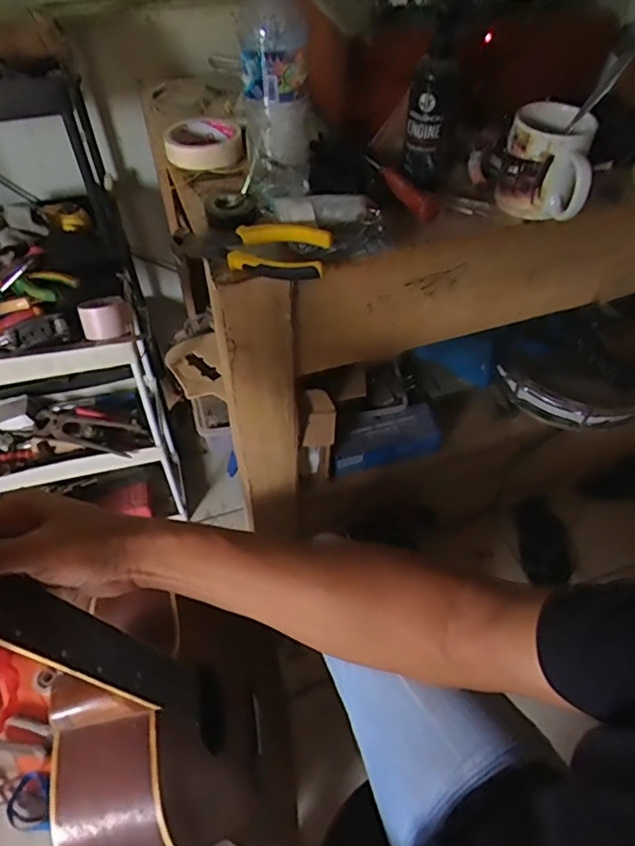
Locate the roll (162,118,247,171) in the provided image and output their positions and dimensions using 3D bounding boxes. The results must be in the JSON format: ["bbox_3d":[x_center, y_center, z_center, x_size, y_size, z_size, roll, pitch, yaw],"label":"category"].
[{"bbox_3d":[-0.142,-0.351,0.699,0.097,0.031,0.097,0,52,0],"label":"roll"}]

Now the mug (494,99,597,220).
[{"bbox_3d":[0.257,-0.290,0.619,0.095,0.091,0.105,18,54,13],"label":"mug"}]

